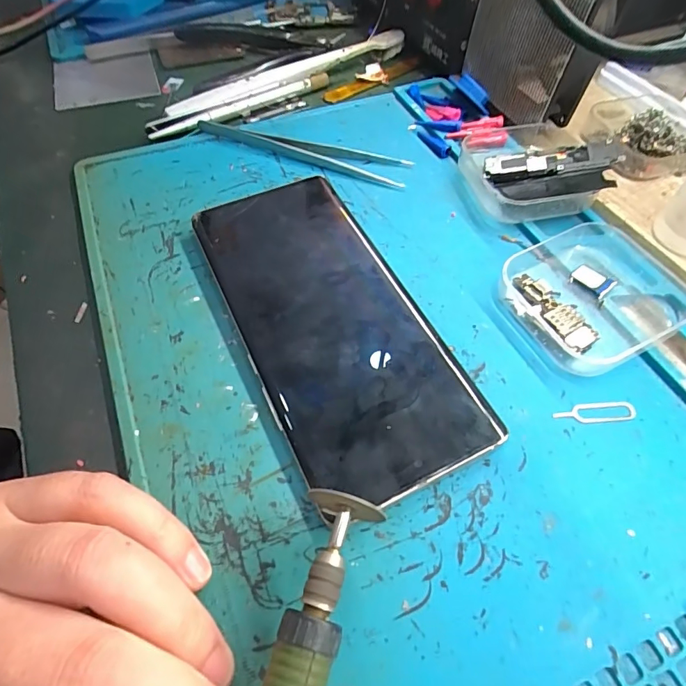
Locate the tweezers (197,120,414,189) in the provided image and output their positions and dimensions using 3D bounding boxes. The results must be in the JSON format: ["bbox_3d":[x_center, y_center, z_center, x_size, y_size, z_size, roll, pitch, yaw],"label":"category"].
[{"bbox_3d":[-0.024,-0.118,0.261,0.129,0.008,0.021,21,59,12],"label":"tweezers"}]

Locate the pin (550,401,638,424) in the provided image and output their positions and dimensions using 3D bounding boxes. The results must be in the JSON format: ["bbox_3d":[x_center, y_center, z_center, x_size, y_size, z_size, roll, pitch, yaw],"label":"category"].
[{"bbox_3d":[0.099,0.028,0.173,0.033,0.004,0.008,-5,67,-4],"label":"pin"}]

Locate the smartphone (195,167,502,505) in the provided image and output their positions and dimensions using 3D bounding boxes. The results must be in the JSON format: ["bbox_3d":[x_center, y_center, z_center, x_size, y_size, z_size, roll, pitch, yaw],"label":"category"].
[{"bbox_3d":[-0.007,-0.012,0.191,0.074,0.012,0.160,-22,60,-14],"label":"smartphone"}]

